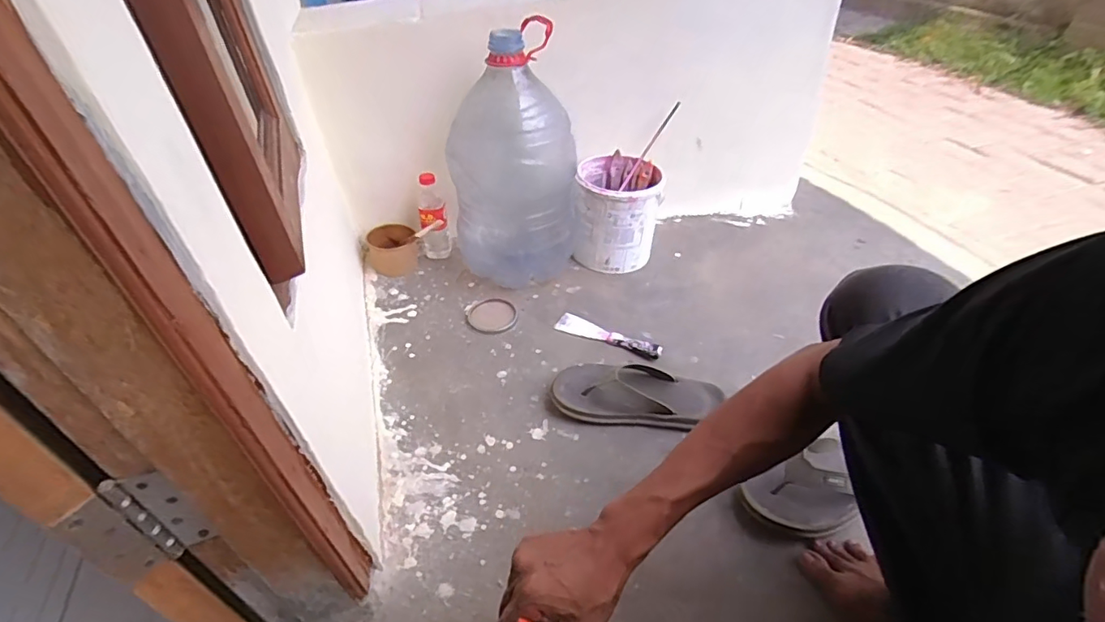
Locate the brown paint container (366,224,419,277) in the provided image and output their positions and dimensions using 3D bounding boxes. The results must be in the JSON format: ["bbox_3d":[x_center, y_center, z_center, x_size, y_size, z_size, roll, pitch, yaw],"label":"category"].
[{"bbox_3d":[-0.342,-0.125,1.139,0.113,0.085,0.083,-17,41,-13],"label":"brown paint container"}]

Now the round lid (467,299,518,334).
[{"bbox_3d":[-0.116,0.008,1.034,0.093,0.006,0.093,-3,40,3],"label":"round lid"}]

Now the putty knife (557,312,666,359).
[{"bbox_3d":[0.103,0.045,0.985,0.205,0.013,0.045,16,45,24],"label":"putty knife"}]

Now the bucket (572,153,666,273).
[{"bbox_3d":[0.141,-0.204,1.149,0.175,0.203,0.175,-3,40,3],"label":"bucket"}]

